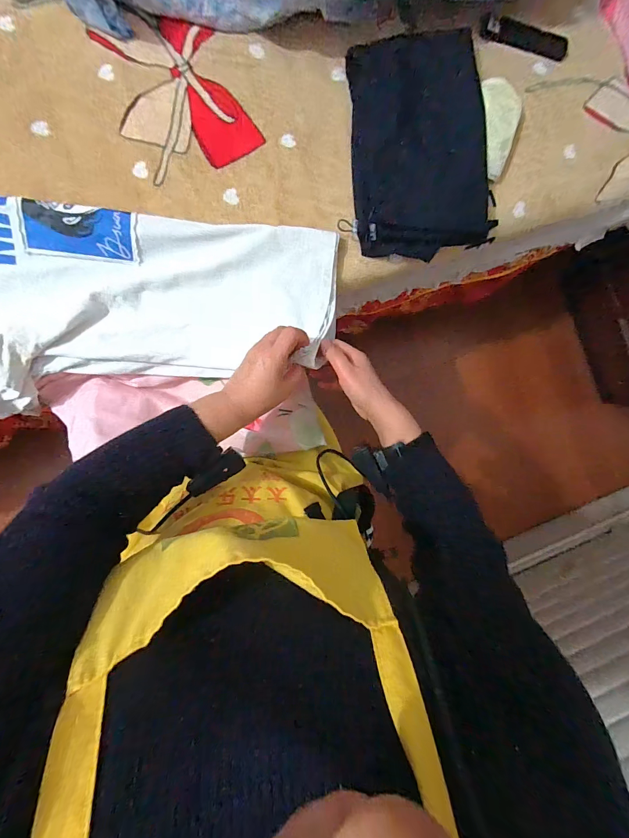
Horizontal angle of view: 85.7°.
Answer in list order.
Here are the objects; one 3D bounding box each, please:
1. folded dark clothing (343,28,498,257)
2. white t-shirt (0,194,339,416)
[{"bbox_3d":[0.174,-0.425,0.526,0.231,0.043,0.321,-7,90,-6],"label":"folded dark clothing"},{"bbox_3d":[-0.292,-0.152,0.484,0.624,0.063,0.286,3,99,-9],"label":"white t-shirt"}]

